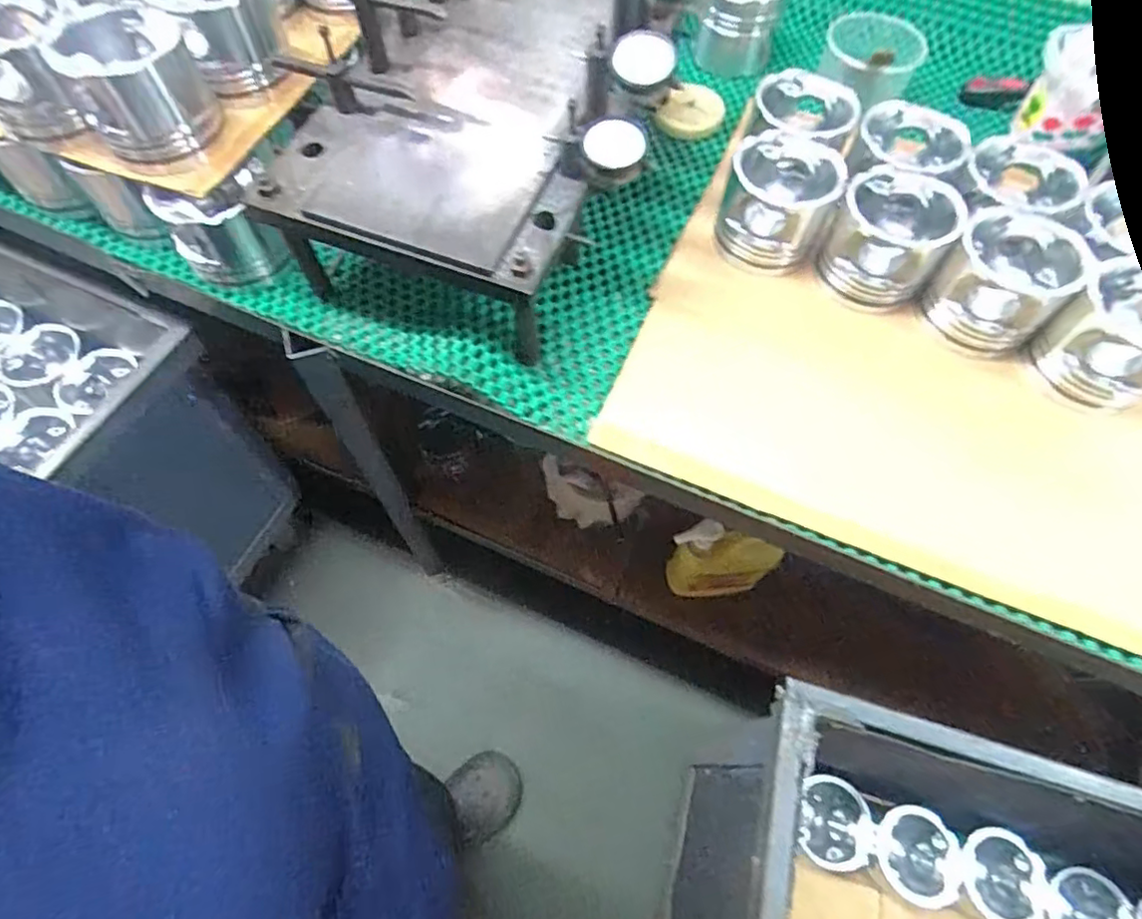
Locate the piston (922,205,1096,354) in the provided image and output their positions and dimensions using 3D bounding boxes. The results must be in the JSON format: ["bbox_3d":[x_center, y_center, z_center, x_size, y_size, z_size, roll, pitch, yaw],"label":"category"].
[{"bbox_3d":[0.431,-0.173,0.614,0.110,0.107,0.110,38,68,16],"label":"piston"}]

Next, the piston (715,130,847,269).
[{"bbox_3d":[0.222,-0.277,0.661,0.110,0.093,0.112,15,63,5],"label":"piston"}]

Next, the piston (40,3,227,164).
[{"bbox_3d":[-0.410,-0.357,0.578,0.115,0.080,0.119,-31,68,-16],"label":"piston"}]

